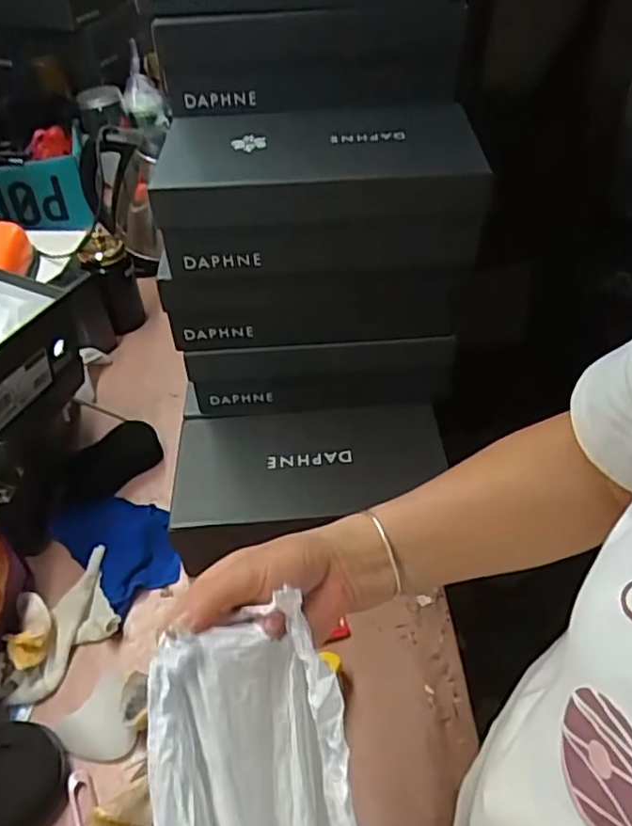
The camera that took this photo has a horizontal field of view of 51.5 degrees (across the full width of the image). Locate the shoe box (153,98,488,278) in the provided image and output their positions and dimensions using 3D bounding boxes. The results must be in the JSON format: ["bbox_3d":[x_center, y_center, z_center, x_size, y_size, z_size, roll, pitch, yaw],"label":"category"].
[{"bbox_3d":[0.003,-0.226,0.657,0.304,0.098,0.174,-5,45,-2],"label":"shoe box"}]

